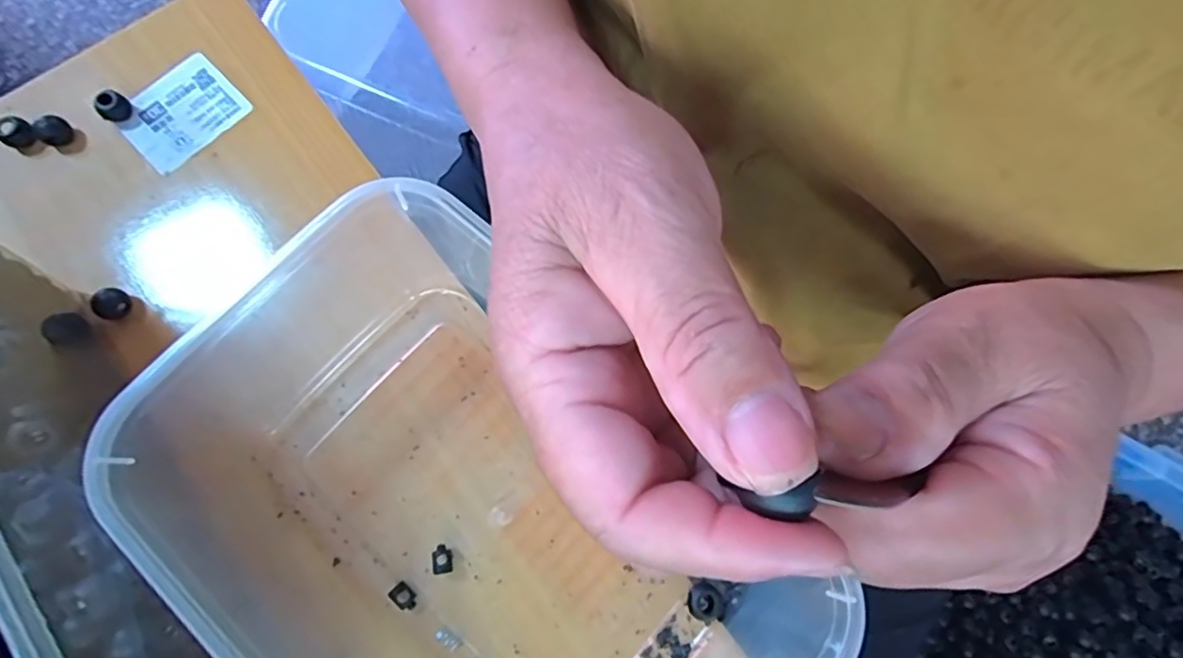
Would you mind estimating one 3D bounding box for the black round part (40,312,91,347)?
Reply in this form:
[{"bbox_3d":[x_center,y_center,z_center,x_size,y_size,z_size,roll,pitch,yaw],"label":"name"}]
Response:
[{"bbox_3d":[-0.251,0.000,0.298,0.013,0.014,0.015,-9,77,-4],"label":"black round part"}]

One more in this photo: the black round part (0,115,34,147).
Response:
[{"bbox_3d":[-0.297,-0.101,0.322,0.014,0.011,0.015,0,76,-1],"label":"black round part"}]

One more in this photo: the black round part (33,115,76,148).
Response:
[{"bbox_3d":[-0.282,-0.104,0.327,0.013,0.012,0.015,31,78,6],"label":"black round part"}]

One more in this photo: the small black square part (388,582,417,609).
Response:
[{"bbox_3d":[-0.084,0.120,0.280,0.008,0.006,0.013,-41,81,-10],"label":"small black square part"}]

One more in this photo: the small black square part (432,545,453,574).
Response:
[{"bbox_3d":[-0.068,0.104,0.282,0.009,0.005,0.012,-14,77,-5],"label":"small black square part"}]

